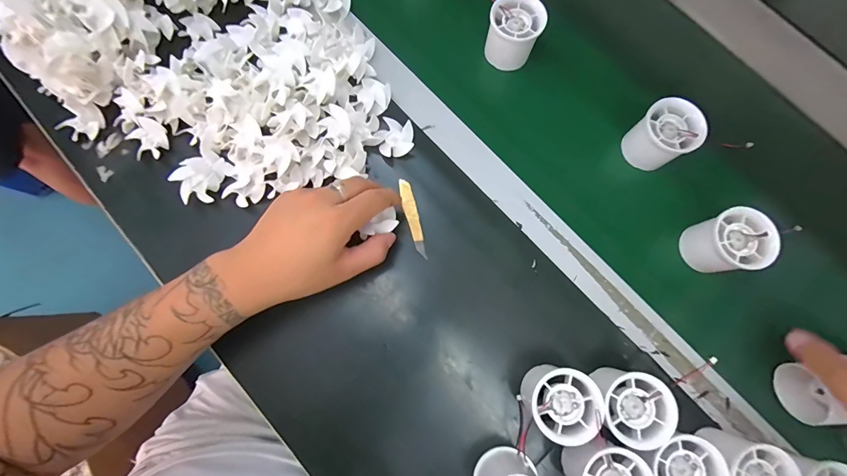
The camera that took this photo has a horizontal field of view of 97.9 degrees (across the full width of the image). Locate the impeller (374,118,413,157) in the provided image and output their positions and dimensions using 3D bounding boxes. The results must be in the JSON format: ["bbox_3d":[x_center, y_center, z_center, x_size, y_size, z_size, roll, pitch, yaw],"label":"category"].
[{"bbox_3d":[-0.030,-0.105,0.384,0.037,0.010,0.039,0,78,-1],"label":"impeller"}]

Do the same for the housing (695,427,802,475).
[{"bbox_3d":[0.263,0.194,0.307,0.052,0.055,0.056,0,78,-1],"label":"housing"}]

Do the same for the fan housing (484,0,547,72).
[{"bbox_3d":[0.096,-0.218,0.398,0.053,0.060,0.049,20,79,3],"label":"fan housing"}]

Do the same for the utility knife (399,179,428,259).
[{"bbox_3d":[-0.011,-0.020,0.374,0.013,0.008,0.081,-15,79,-4],"label":"utility knife"}]

